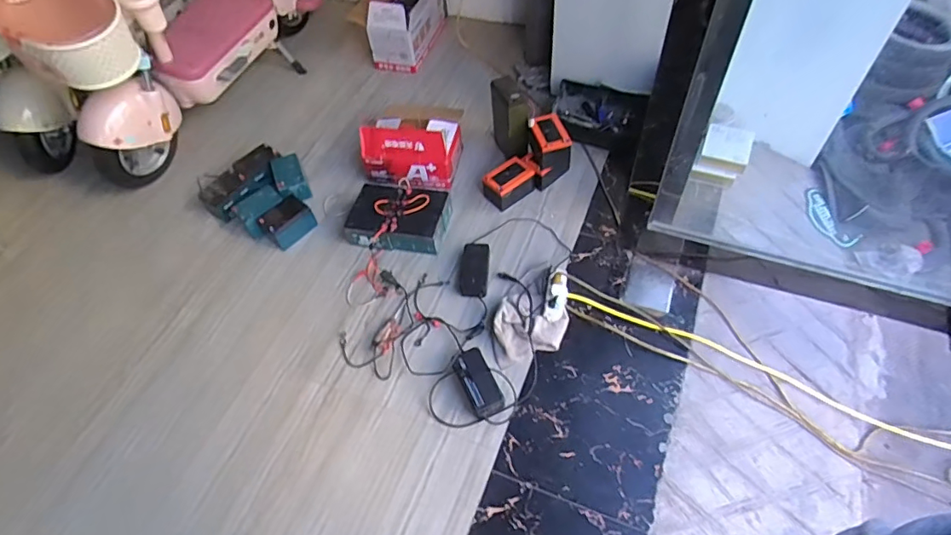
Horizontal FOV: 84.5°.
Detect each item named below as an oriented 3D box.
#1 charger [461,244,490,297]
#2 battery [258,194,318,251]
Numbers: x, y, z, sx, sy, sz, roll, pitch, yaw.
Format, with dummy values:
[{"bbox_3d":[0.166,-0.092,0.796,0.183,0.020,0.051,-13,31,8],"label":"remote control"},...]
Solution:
[{"bbox_3d":[-0.002,0.006,1.579,0.082,0.035,0.178,3,54,4],"label":"charger"},{"bbox_3d":[-0.609,-0.148,1.708,0.152,0.078,0.114,-38,61,-23],"label":"battery"}]

